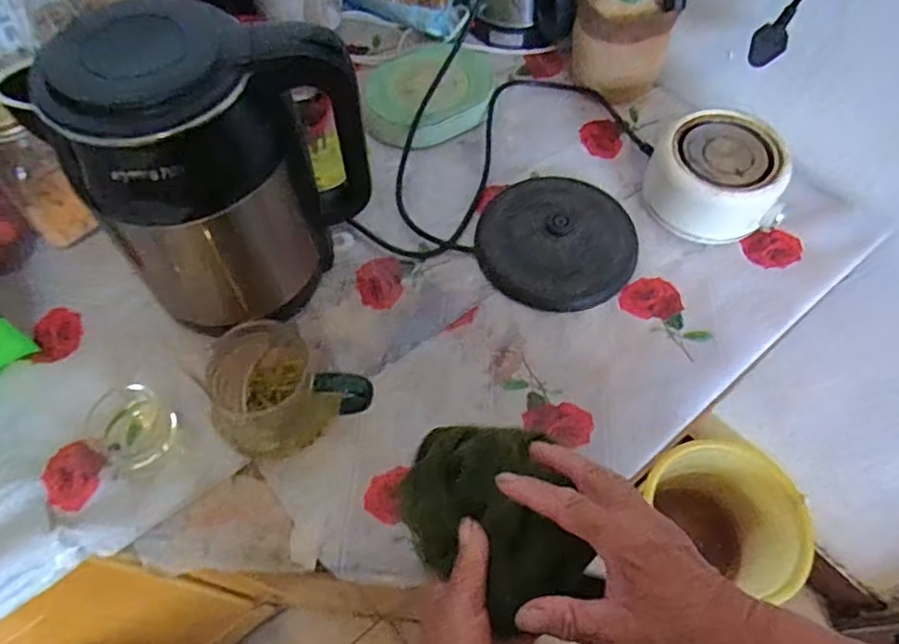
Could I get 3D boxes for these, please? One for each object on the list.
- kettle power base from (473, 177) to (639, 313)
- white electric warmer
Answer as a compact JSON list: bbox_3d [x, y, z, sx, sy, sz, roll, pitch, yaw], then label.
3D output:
[{"bbox_3d":[0.104,-0.076,0.582,0.144,0.026,0.139,0,60,0],"label":"kettle power base"},{"bbox_3d":[0.247,-0.136,0.579,0.107,0.075,0.104,0,60,0],"label":"white electric warmer"}]

